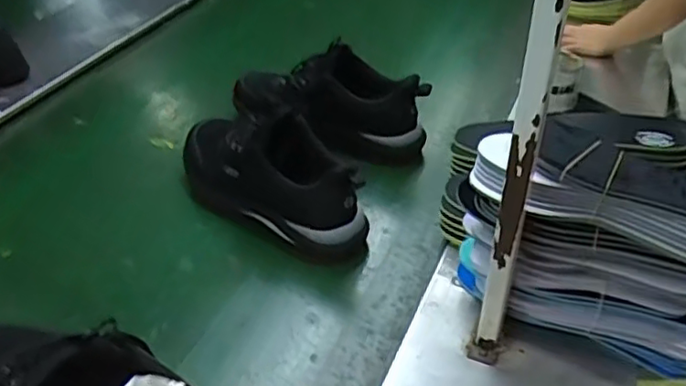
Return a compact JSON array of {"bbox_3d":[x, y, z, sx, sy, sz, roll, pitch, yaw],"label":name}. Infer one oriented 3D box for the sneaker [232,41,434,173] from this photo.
[{"bbox_3d":[-0.040,-0.136,1.005,0.335,0.163,0.108,18,41,21],"label":"sneaker"}]

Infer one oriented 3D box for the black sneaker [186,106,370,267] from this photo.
[{"bbox_3d":[-0.112,-0.028,0.869,0.318,0.152,0.102,20,43,24],"label":"black sneaker"}]

